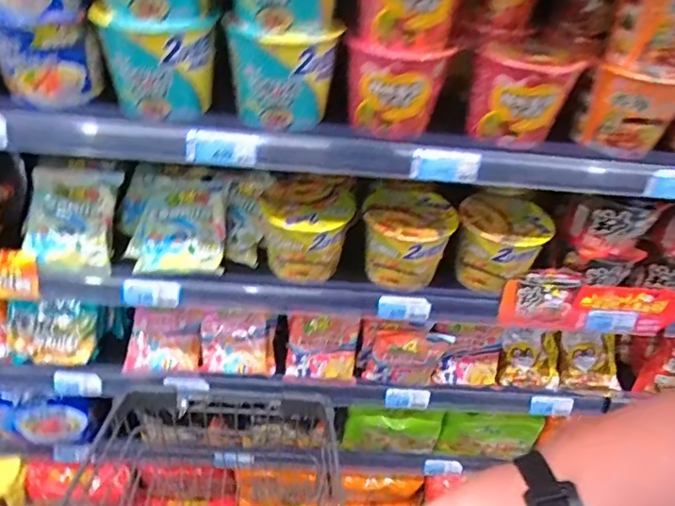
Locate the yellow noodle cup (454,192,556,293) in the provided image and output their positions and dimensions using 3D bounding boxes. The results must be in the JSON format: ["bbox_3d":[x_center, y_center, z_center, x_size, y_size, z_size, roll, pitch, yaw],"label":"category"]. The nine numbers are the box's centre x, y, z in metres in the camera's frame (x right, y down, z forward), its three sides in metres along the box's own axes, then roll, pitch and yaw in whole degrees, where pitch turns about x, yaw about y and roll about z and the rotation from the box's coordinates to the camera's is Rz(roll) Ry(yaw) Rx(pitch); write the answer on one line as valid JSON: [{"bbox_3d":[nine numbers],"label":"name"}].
[{"bbox_3d":[0.243,-0.016,0.813,0.129,0.108,0.104,25,42,22],"label":"yellow noodle cup"}]

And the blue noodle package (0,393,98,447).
[{"bbox_3d":[-0.548,0.295,0.966,0.195,0.131,0.037,4,39,-4],"label":"blue noodle package"}]

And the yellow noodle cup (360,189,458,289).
[{"bbox_3d":[0.102,-0.020,0.809,0.128,0.109,0.126,4,39,-3],"label":"yellow noodle cup"}]

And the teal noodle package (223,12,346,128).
[{"bbox_3d":[-0.065,-0.201,0.612,0.118,0.112,0.044,4,39,-4],"label":"teal noodle package"}]

